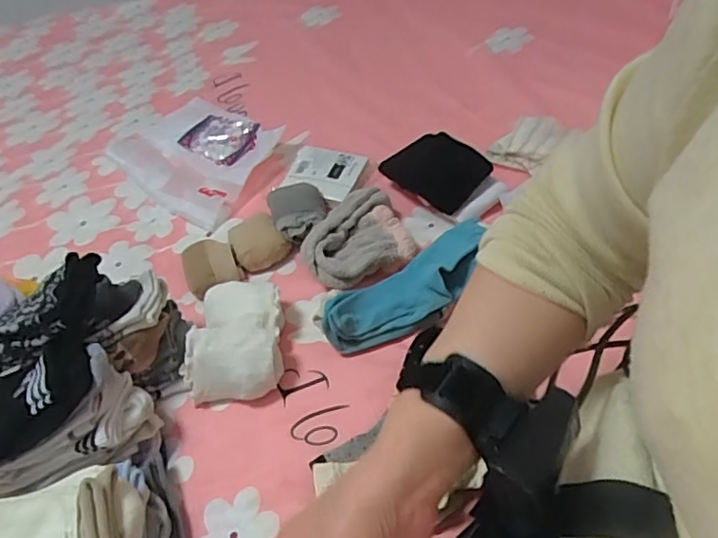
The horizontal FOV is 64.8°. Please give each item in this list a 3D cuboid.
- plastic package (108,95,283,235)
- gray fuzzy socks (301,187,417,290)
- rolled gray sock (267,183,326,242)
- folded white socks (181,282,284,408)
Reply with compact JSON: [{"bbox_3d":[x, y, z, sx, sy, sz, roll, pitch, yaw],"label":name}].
[{"bbox_3d":[-0.243,-0.171,0.828,0.233,0.016,0.193,25,57,25],"label":"plastic package"},{"bbox_3d":[-0.007,-0.033,0.663,0.130,0.051,0.105,-23,51,-14],"label":"gray fuzzy socks"},{"bbox_3d":[-0.073,-0.066,0.703,0.070,0.040,0.077,-13,50,-5],"label":"rolled gray sock"},{"bbox_3d":[-0.128,0.068,0.591,0.100,0.050,0.132,-4,49,2],"label":"folded white socks"}]

